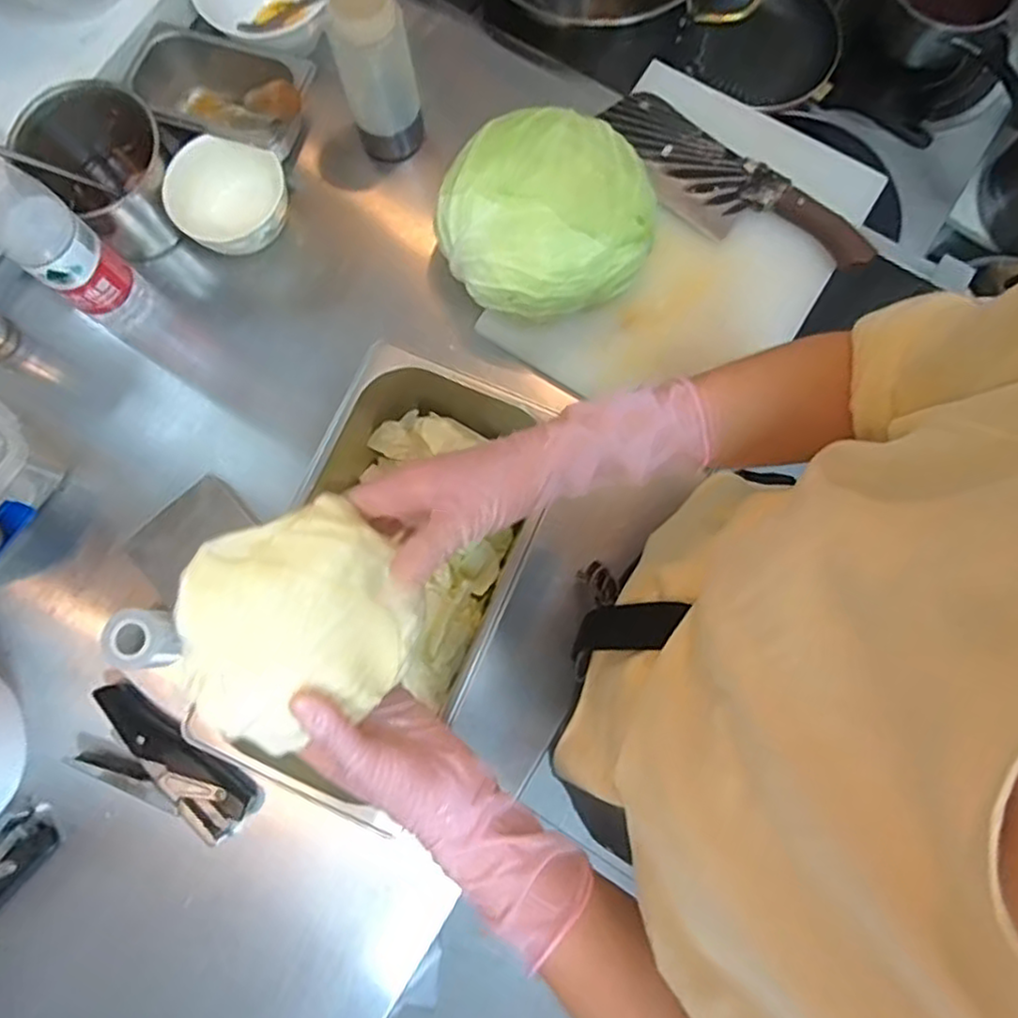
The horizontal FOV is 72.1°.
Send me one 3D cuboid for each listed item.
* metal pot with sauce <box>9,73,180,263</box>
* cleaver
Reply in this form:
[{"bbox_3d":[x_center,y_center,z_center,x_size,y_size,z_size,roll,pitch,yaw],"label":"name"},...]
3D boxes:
[{"bbox_3d":[-0.385,-0.329,0.681,0.112,0.106,0.111,0,80,1],"label":"metal pot with sauce"},{"bbox_3d":[0.207,-0.305,0.671,0.284,0.021,0.092,39,83,8],"label":"cleaver"}]

